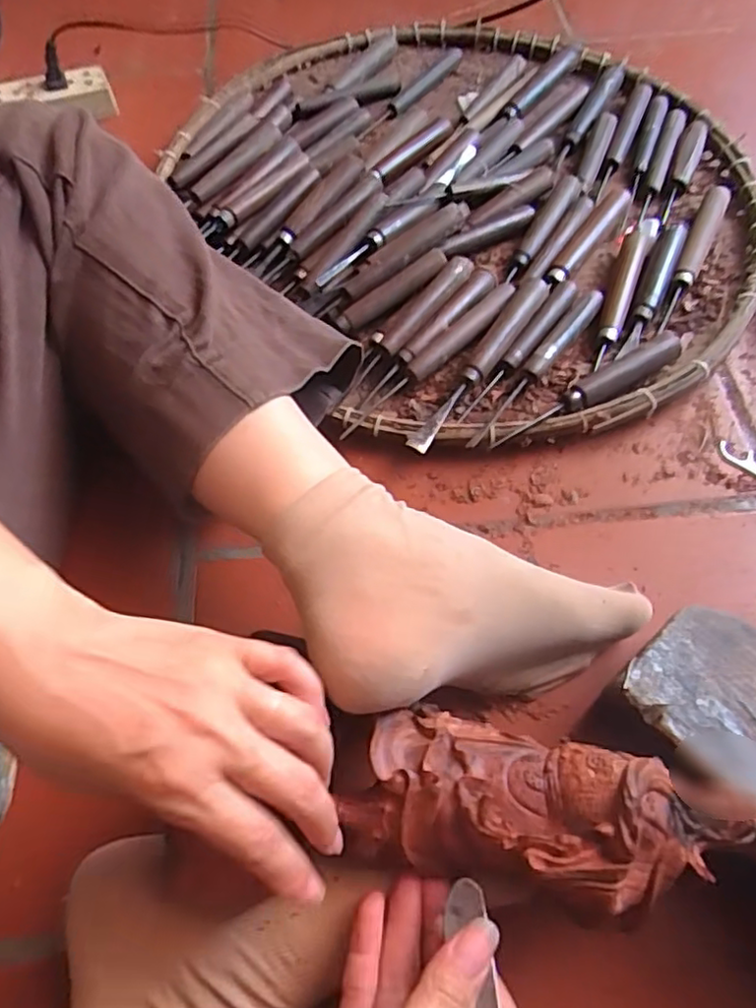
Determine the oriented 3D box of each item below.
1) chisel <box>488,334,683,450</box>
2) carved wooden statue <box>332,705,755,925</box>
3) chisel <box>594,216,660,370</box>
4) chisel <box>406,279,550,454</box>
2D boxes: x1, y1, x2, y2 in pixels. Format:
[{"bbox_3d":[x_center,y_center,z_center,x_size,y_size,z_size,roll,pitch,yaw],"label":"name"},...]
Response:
[{"bbox_3d":[0.155,-0.081,0.476,0.170,0.023,0.015,-30,65,-13],"label":"chisel"},{"bbox_3d":[0.069,0.132,0.282,0.165,0.039,0.066,3,61,14],"label":"carved wooden statue"},{"bbox_3d":[0.204,-0.186,0.542,0.023,0.019,0.168,21,64,13],"label":"chisel"},{"bbox_3d":[0.079,-0.108,0.493,0.018,0.016,0.182,31,67,17],"label":"chisel"}]

